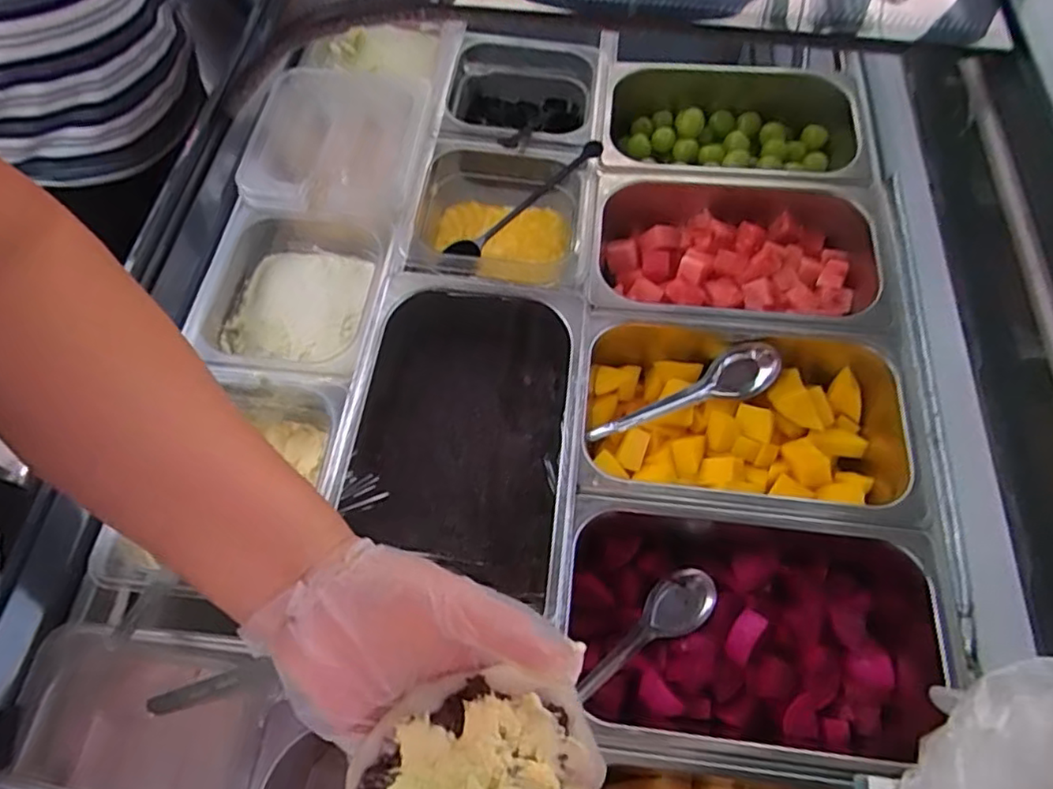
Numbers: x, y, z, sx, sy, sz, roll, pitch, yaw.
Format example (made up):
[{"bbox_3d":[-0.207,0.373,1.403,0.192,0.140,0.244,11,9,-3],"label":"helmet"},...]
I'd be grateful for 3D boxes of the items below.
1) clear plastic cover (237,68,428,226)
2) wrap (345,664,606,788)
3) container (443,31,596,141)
[{"bbox_3d":[-0.183,-0.245,0.608,0.153,0.026,0.174,7,66,5],"label":"clear plastic cover"},{"bbox_3d":[-0.023,0.182,0.291,0.114,0.029,0.085,-14,66,-4],"label":"wrap"},{"bbox_3d":[-0.005,-0.310,0.686,0.153,0.090,0.163,3,66,3],"label":"container"}]

